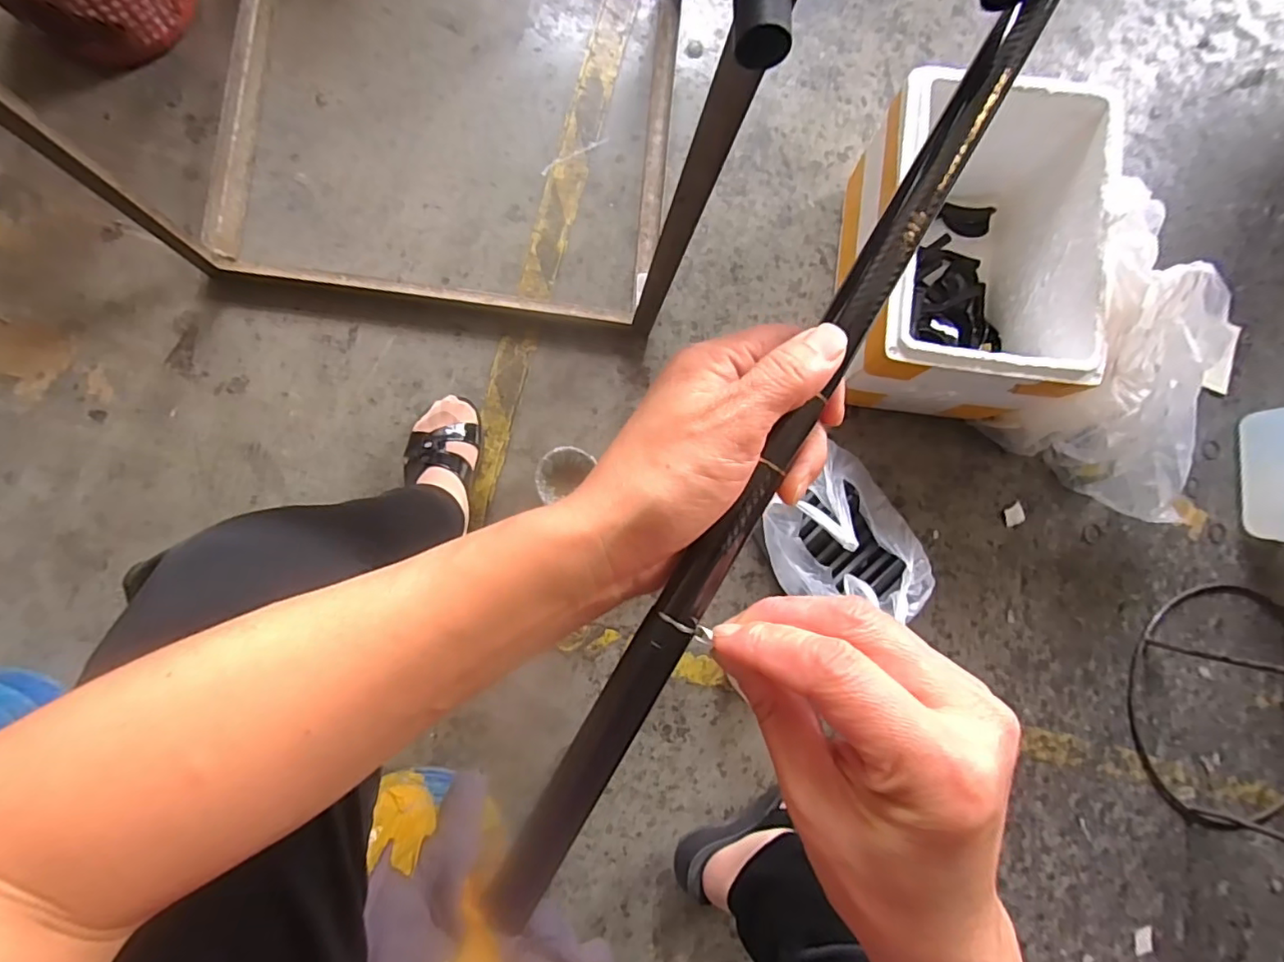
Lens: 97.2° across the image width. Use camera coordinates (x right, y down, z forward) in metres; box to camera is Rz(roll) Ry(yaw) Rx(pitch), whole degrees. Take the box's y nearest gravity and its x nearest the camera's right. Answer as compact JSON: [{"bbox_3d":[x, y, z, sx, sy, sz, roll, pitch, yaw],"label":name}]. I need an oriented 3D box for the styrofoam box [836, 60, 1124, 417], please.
[{"bbox_3d":[0.372,-0.259,0.675,0.228,0.218,0.325,5,85,-8],"label":"styrofoam box"}]

